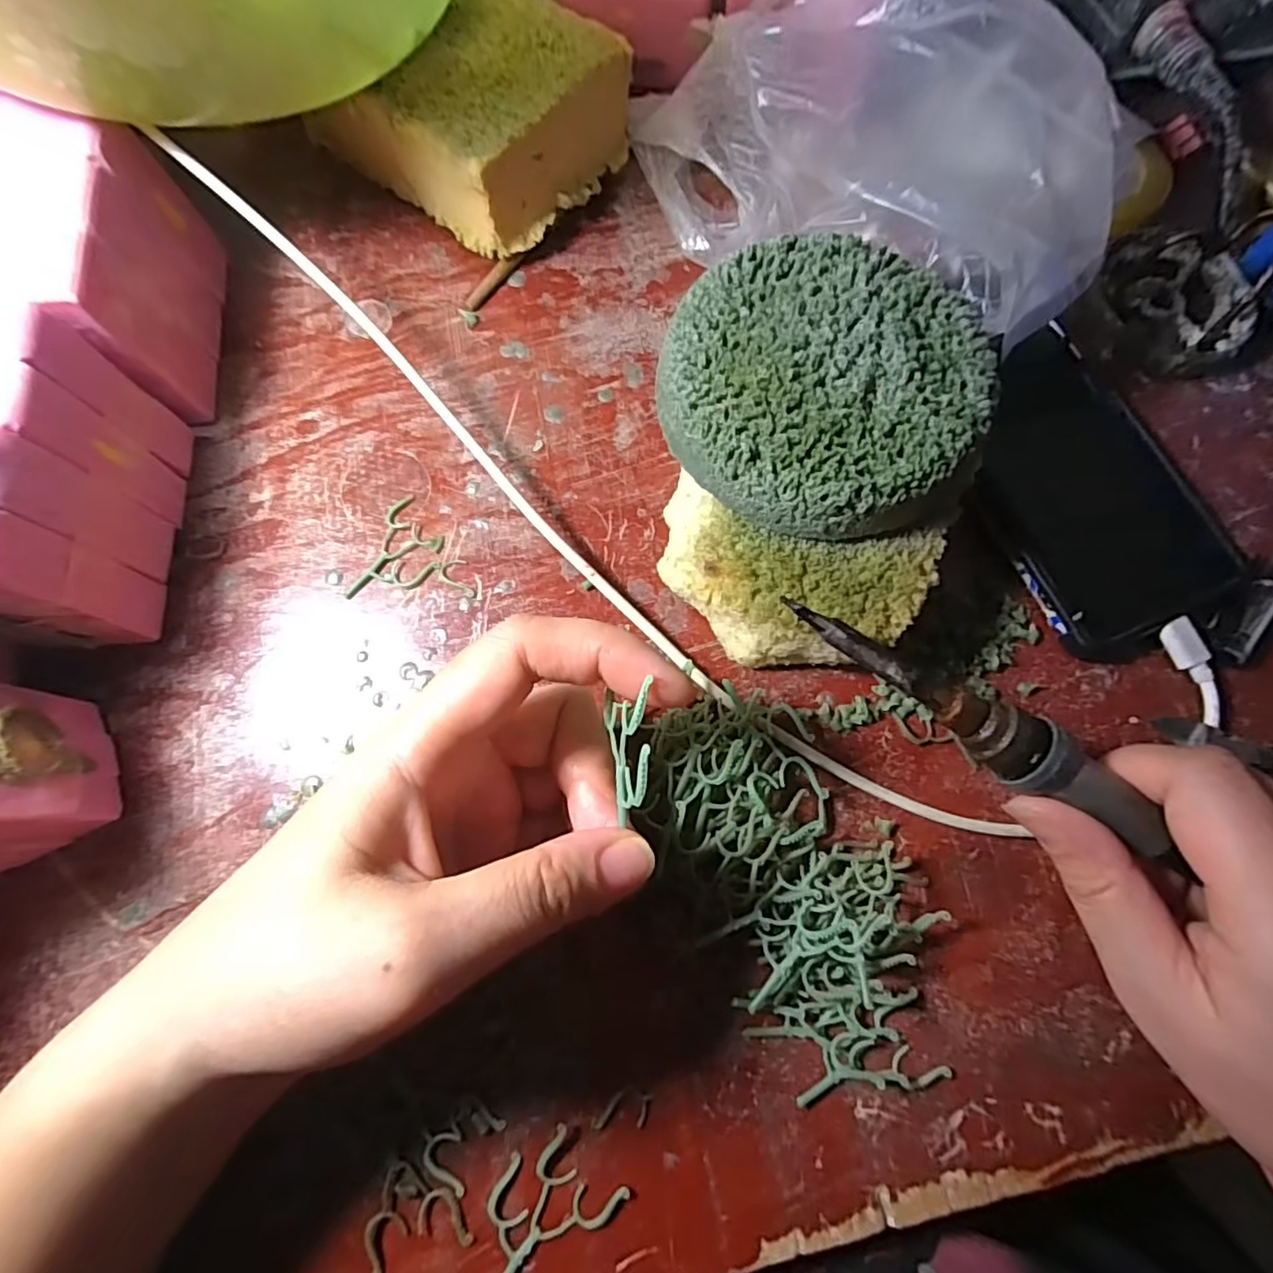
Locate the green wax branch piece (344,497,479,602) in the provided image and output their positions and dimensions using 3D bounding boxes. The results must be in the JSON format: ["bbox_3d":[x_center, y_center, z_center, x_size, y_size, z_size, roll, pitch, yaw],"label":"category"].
[{"bbox_3d":[-0.086,-0.035,0.237,0.046,0.004,0.041,-2,75,-1],"label":"green wax branch piece"}]

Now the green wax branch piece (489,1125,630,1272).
[{"bbox_3d":[-0.029,0.170,0.181,0.047,0.004,0.028,-33,78,-8],"label":"green wax branch piece"}]

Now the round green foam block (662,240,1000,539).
[{"bbox_3d":[0.059,-0.082,0.195,0.099,0.022,0.099,0,75,0],"label":"round green foam block"}]

